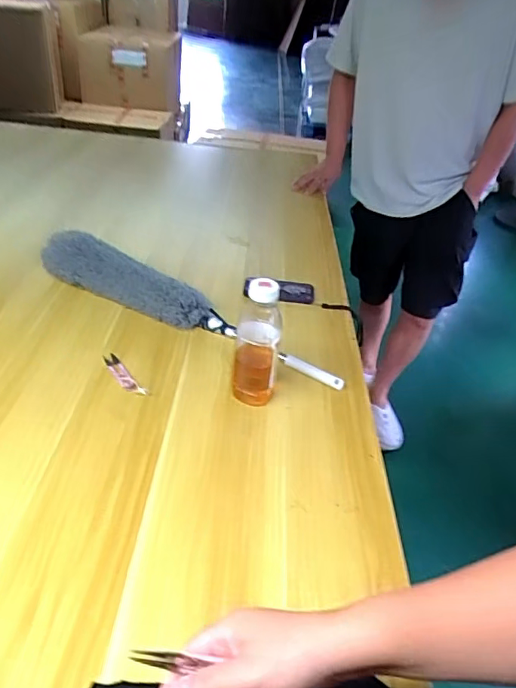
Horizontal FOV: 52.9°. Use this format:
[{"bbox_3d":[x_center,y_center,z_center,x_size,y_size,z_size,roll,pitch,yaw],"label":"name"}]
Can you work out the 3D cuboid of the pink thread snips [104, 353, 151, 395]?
[{"bbox_3d":[-0.221,0.049,0.849,0.027,0.011,0.126,-22,45,-32],"label":"pink thread snips"}]

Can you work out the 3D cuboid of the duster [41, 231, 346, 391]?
[{"bbox_3d":[-0.127,-0.081,0.966,0.622,0.122,0.067,19,38,17],"label":"duster"}]

